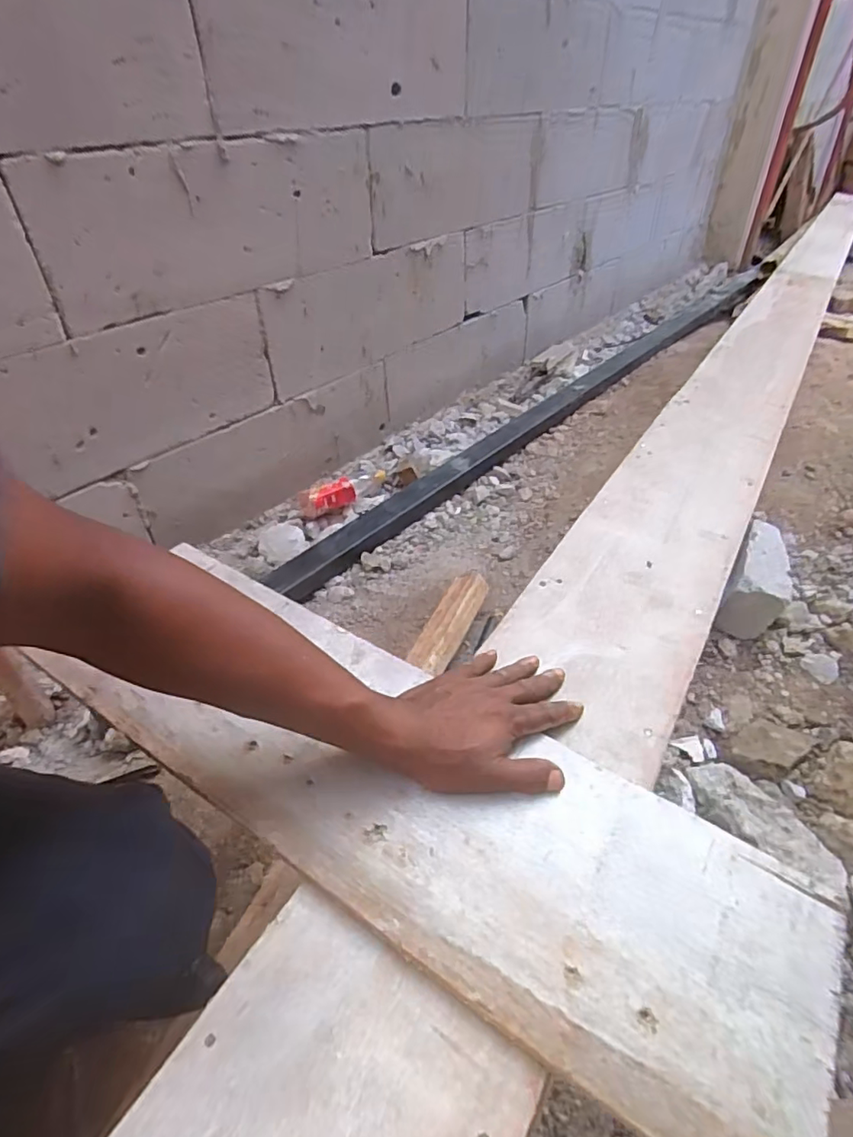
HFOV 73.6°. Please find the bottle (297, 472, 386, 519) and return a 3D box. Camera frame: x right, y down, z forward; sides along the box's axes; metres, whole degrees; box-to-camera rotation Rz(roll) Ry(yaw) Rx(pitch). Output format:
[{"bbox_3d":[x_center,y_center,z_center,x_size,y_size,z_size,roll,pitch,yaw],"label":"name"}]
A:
[{"bbox_3d":[-0.173,-0.163,1.185,0.201,0.051,0.068,-32,48,-31],"label":"bottle"}]

